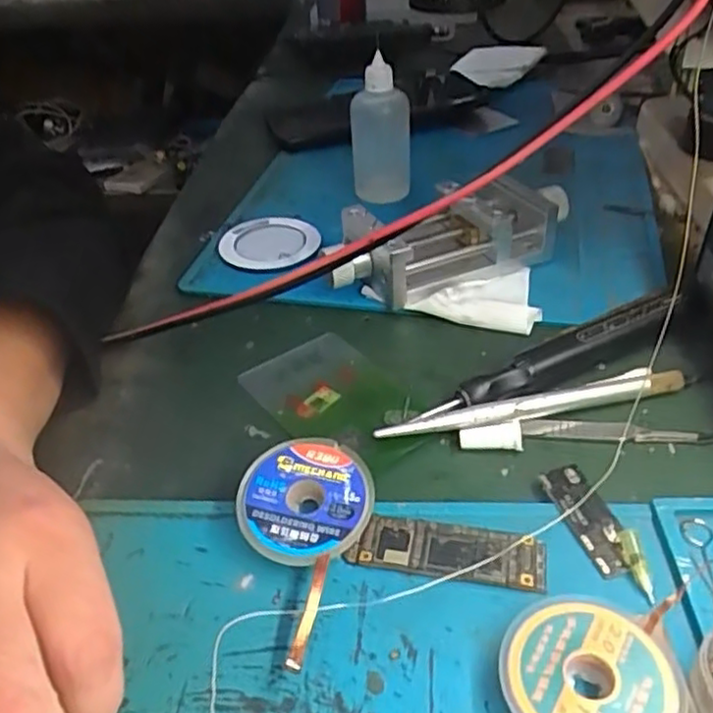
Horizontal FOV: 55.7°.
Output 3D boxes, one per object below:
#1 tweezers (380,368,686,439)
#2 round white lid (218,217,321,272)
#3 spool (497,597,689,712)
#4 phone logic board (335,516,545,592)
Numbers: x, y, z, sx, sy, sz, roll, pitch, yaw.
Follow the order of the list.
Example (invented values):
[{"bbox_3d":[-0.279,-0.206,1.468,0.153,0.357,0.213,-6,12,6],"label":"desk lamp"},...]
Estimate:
[{"bbox_3d":[0.070,0.020,0.270,0.125,0.011,0.013,-11,39,-9],"label":"tweezers"},{"bbox_3d":[-0.049,-0.065,0.388,0.055,0.006,0.055,-2,38,2],"label":"round white lid"},{"bbox_3d":[0.061,0.088,0.180,0.044,0.014,0.044,-2,38,2],"label":"spool"},{"bbox_3d":[0.030,0.063,0.220,0.062,0.005,0.019,6,39,12],"label":"phone logic board"}]

